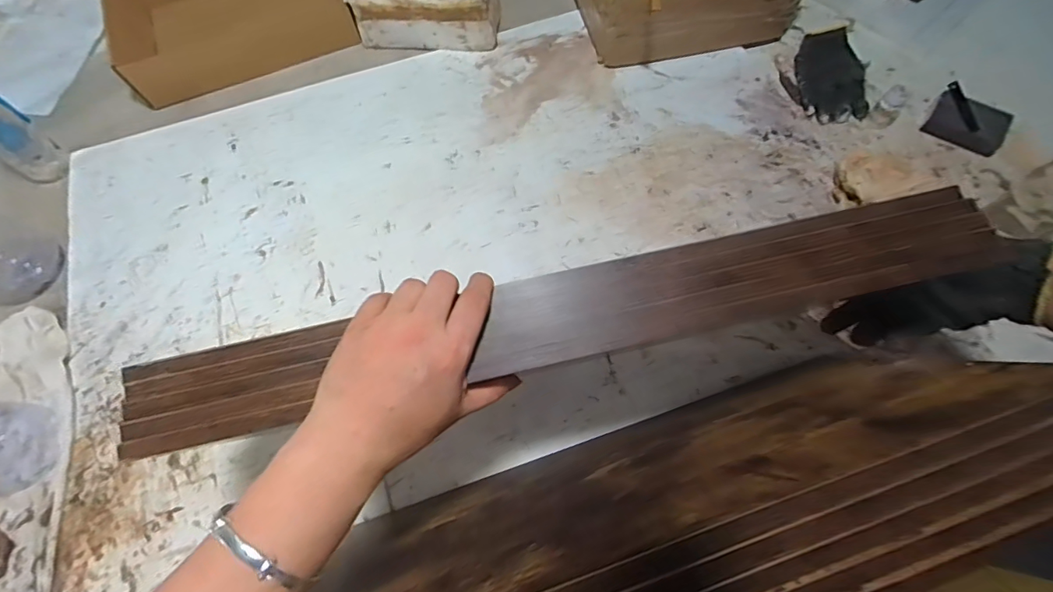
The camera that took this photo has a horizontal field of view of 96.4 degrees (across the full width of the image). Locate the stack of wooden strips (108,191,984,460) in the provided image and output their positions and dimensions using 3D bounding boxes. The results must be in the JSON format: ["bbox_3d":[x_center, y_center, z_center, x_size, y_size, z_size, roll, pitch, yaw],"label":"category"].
[{"bbox_3d":[0.031,0.011,0.313,0.567,0.015,0.063,-12,69,-3],"label":"stack of wooden strips"}]

